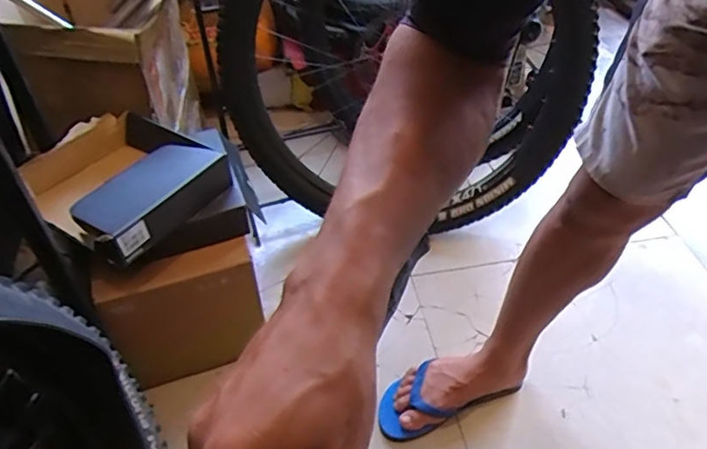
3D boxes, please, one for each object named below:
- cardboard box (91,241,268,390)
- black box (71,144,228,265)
[{"bbox_3d":[-0.271,0.158,0.942,0.234,0.234,0.076,-19,46,-16],"label":"cardboard box"},{"bbox_3d":[-0.308,-0.041,0.866,0.113,0.067,0.221,26,50,26],"label":"black box"}]

